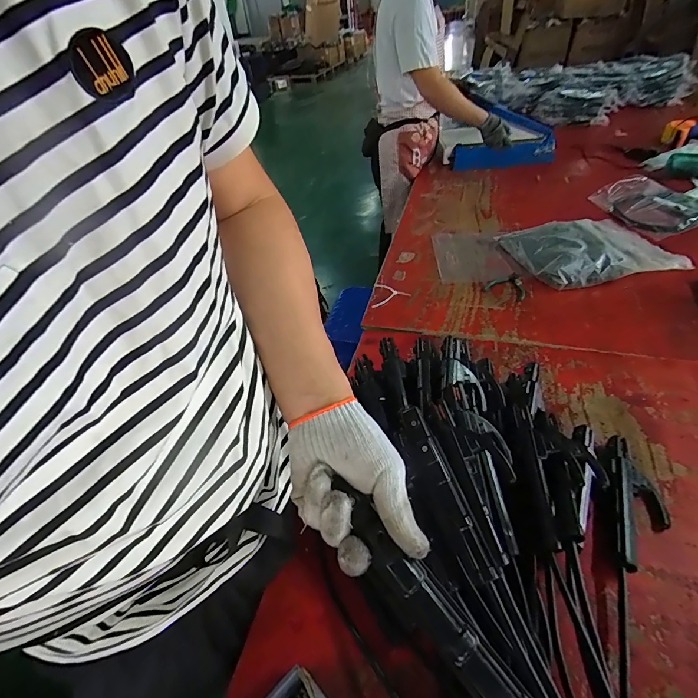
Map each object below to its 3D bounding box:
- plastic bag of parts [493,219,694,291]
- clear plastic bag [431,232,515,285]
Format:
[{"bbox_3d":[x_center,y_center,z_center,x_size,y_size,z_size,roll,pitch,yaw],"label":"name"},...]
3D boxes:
[{"bbox_3d":[0.642,-0.278,1.000,0.401,0.063,0.299,-5,43,3],"label":"plastic bag of parts"},{"bbox_3d":[0.345,-0.269,1.073,0.185,0.011,0.269,-2,44,6],"label":"clear plastic bag"}]

